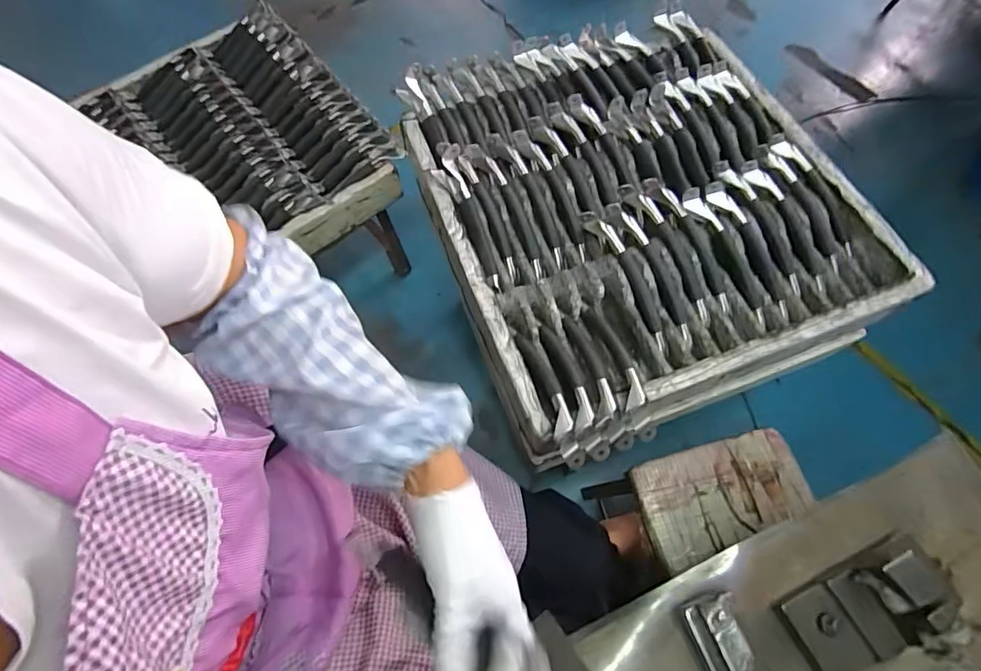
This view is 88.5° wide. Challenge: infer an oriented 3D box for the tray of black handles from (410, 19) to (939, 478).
[{"bbox_3d":[0.208,-0.197,0.704,0.546,0.093,0.586,-21,68,-7],"label":"tray of black handles"}]

